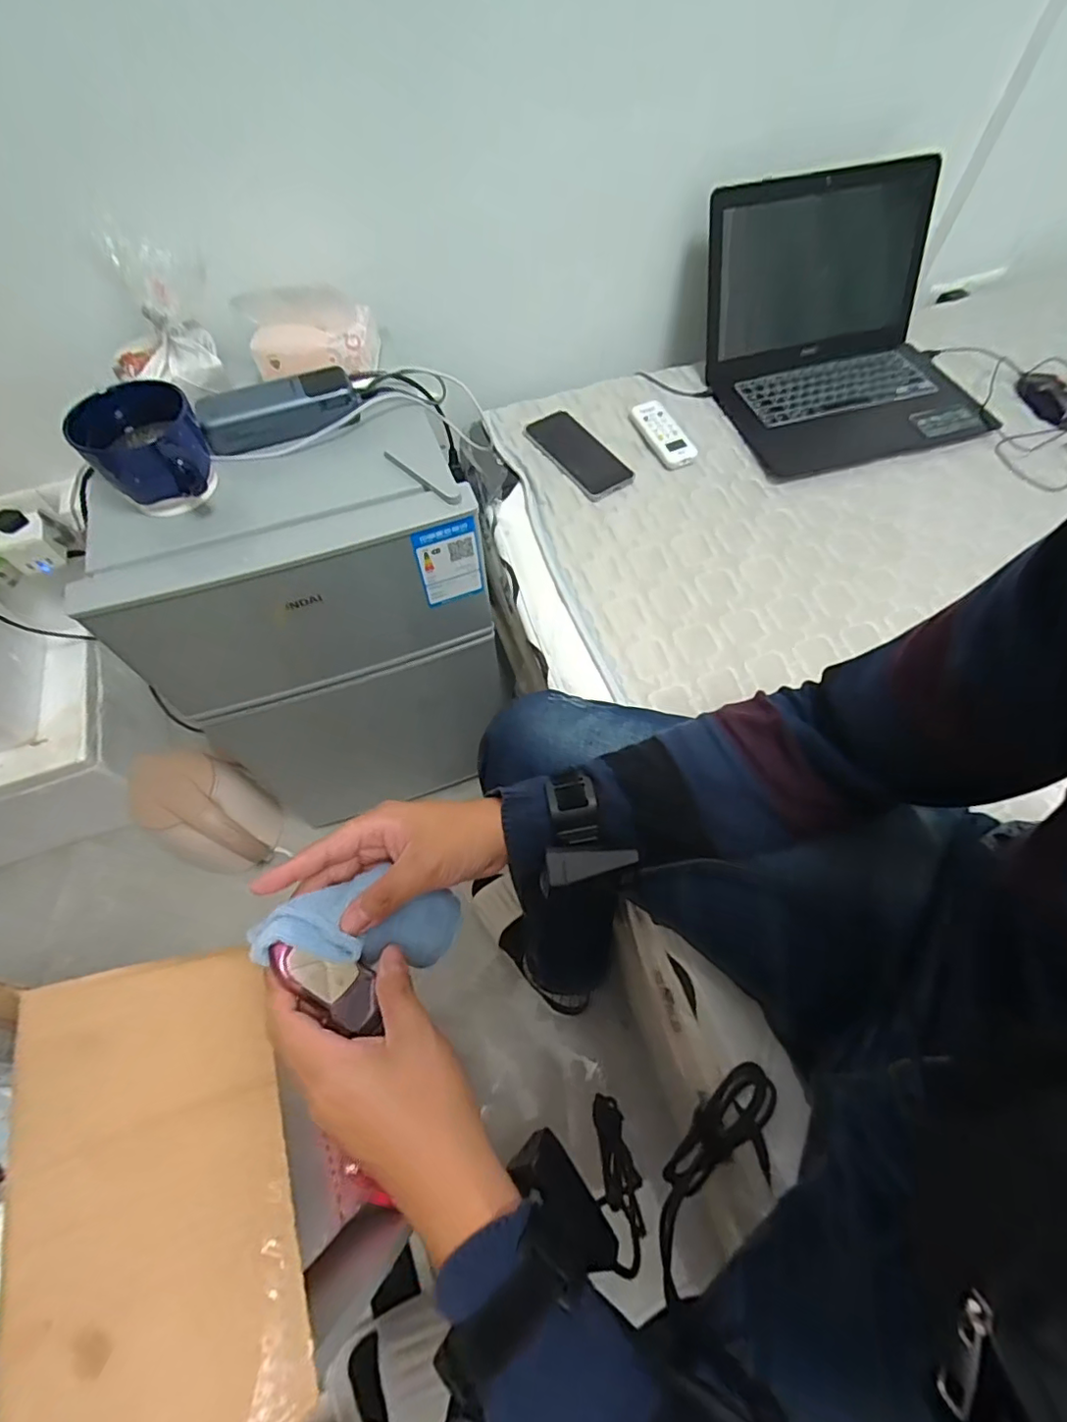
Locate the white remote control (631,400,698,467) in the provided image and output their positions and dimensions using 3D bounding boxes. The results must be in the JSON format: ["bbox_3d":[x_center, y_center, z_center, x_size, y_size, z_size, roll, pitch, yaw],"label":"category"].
[{"bbox_3d":[0.187,-0.396,0.802,0.047,0.018,0.124,-24,68,-12],"label":"white remote control"}]

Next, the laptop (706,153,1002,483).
[{"bbox_3d":[0.468,-0.554,0.783,0.396,0.198,0.355,-13,63,-7],"label":"laptop"}]

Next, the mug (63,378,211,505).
[{"bbox_3d":[-0.358,-0.241,0.527,0.095,0.082,0.108,-19,62,-9],"label":"mug"}]

